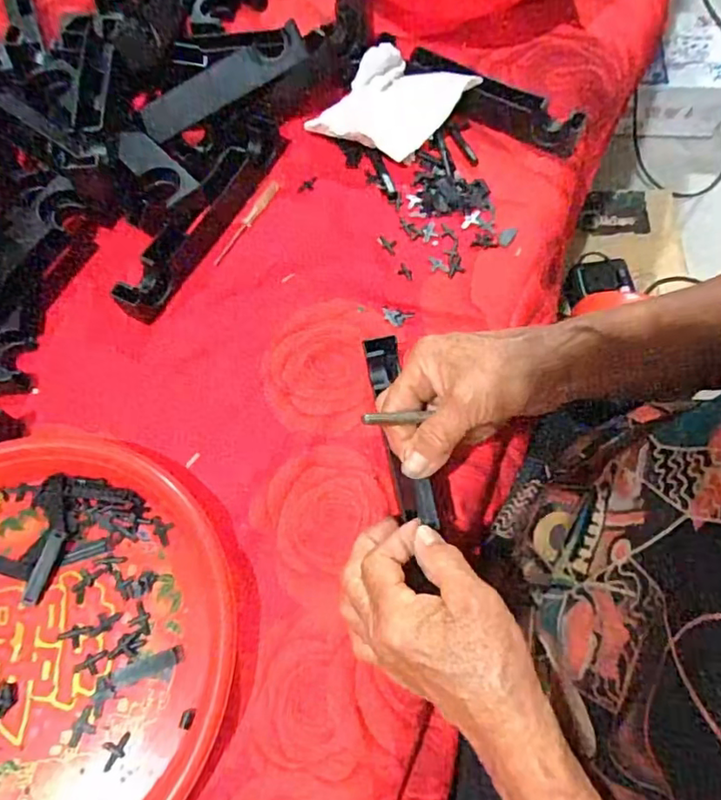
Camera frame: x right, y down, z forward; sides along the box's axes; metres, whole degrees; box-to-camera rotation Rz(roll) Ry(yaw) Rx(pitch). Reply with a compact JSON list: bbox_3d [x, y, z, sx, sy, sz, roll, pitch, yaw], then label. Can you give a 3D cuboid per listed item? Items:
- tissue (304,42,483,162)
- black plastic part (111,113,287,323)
[{"bbox_3d":[0.026,-0.244,0.481,0.118,0.047,0.079,-41,71,-16],"label":"tissue"},{"bbox_3d":[-0.126,-0.149,0.455,0.036,0.028,0.195,27,69,13],"label":"black plastic part"}]

